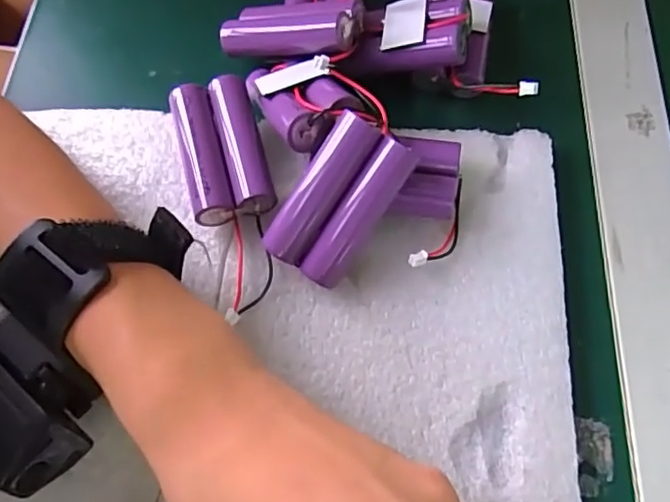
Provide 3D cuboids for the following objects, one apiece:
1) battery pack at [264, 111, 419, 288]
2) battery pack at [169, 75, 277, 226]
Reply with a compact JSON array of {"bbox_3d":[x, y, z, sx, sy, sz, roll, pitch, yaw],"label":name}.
[{"bbox_3d":[0.001,-0.022,0.253,0.038,0.016,0.066,34,103,2],"label":"battery pack"},{"bbox_3d":[-0.051,-0.046,0.276,0.035,0.023,0.066,-14,65,-7],"label":"battery pack"}]

